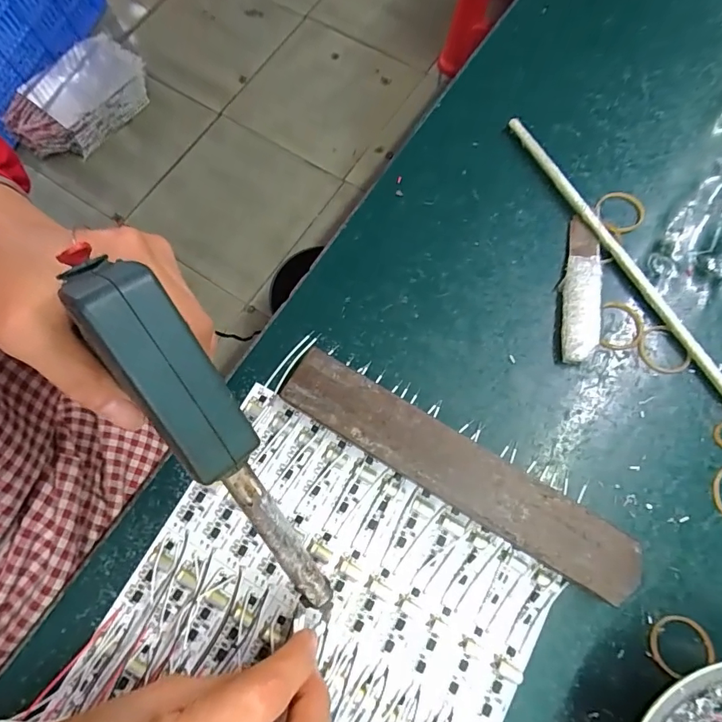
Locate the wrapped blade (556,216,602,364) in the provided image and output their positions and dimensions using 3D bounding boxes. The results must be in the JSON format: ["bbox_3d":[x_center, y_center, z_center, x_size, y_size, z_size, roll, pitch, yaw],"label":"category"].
[{"bbox_3d":[0.132,-0.042,0.274,0.021,0.009,0.091,8,74,3],"label":"wrapped blade"}]

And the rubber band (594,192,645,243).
[{"bbox_3d":[0.164,-0.095,0.287,0.029,0.004,0.029,0,74,1],"label":"rubber band"}]

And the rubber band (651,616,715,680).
[{"bbox_3d":[0.158,0.140,0.225,0.028,0.004,0.025,-21,75,-5],"label":"rubber band"}]

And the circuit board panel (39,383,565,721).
[{"bbox_3d":[-0.033,0.156,0.226,0.192,0.007,0.219,29,76,9],"label":"circuit board panel"}]

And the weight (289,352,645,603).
[{"bbox_3d":[0.049,0.057,0.245,0.196,0.017,0.037,30,77,9],"label":"weight"}]

